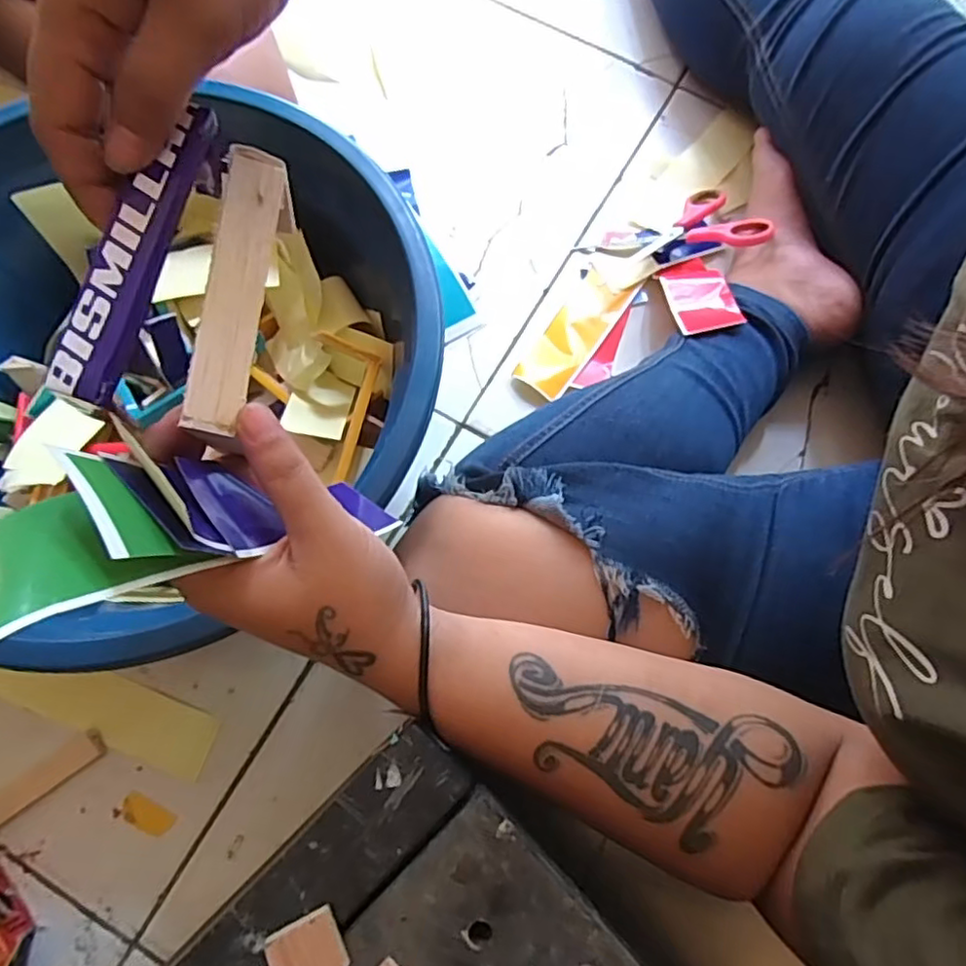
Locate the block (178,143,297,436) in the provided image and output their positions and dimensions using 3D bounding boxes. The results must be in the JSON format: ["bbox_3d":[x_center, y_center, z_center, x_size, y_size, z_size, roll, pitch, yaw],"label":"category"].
[{"bbox_3d":[-0.087,-0.069,0.225,0.021,0.011,0.102,8,82,1],"label":"block"}]

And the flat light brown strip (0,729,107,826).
[{"bbox_3d":[-0.298,0.200,0.414,0.102,0.008,0.022,-33,77,-10],"label":"flat light brown strip"}]

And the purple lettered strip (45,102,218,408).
[{"bbox_3d":[-0.112,-0.075,0.204,0.022,0.005,0.103,17,81,4],"label":"purple lettered strip"}]

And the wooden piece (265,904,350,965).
[{"bbox_3d":[-0.060,0.161,0.216,0.024,0.004,0.021,-28,76,-9],"label":"wooden piece"}]

